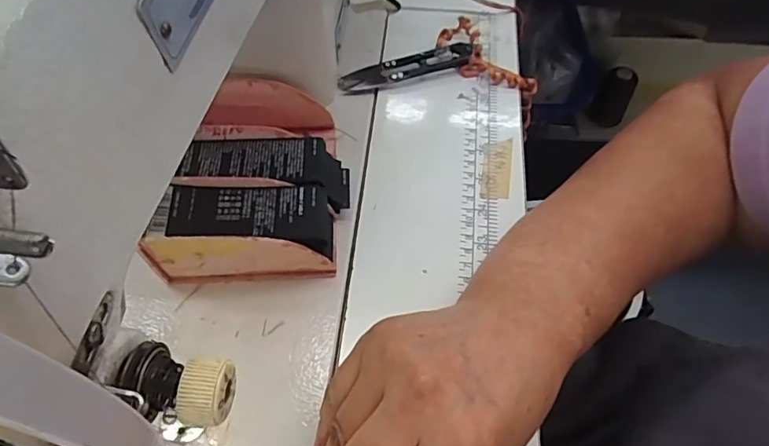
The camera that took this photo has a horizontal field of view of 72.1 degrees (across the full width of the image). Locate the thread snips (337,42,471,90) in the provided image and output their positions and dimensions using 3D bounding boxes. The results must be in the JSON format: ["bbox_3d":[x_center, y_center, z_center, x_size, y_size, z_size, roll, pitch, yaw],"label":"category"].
[{"bbox_3d":[0.017,-0.121,0.409,0.106,0.010,0.023,-13,58,-9],"label":"thread snips"}]

